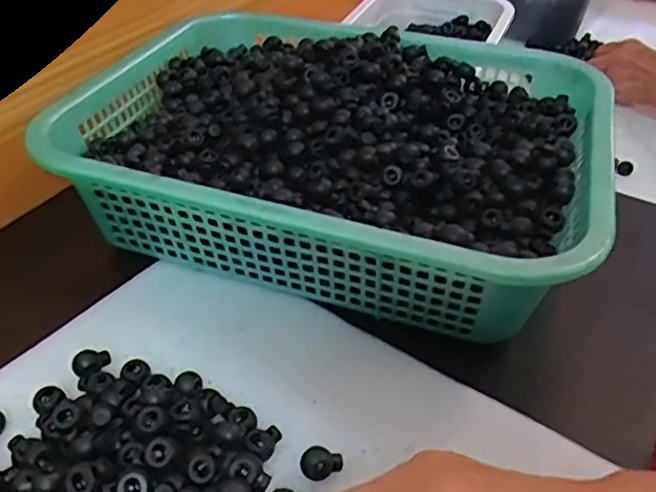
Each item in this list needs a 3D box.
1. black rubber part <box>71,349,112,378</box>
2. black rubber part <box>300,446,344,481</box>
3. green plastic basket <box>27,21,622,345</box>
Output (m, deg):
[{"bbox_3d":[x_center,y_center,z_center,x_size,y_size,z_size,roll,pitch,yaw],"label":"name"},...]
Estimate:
[{"bbox_3d":[-0.147,0.072,0.385,0.022,0.011,0.014,-32,51,-32],"label":"black rubber part"},{"bbox_3d":[-0.003,0.120,0.336,0.022,0.017,0.015,4,41,3],"label":"black rubber part"},{"bbox_3d":[0.010,-0.076,0.490,0.370,0.095,0.291,14,43,14],"label":"green plastic basket"}]

